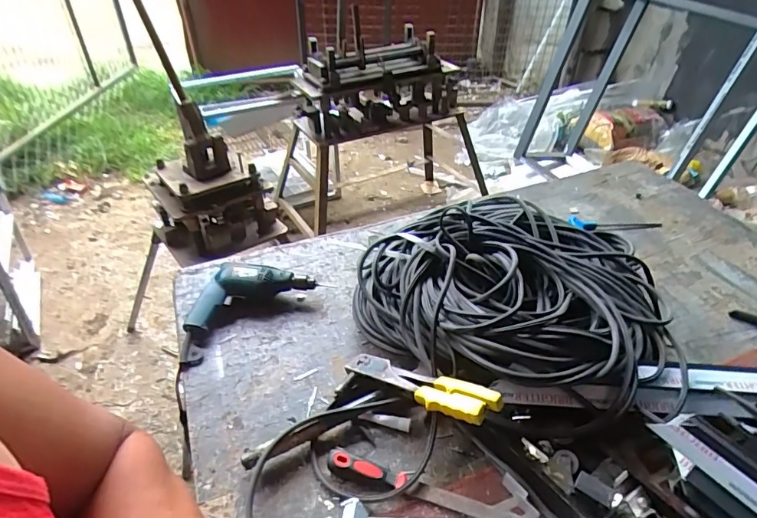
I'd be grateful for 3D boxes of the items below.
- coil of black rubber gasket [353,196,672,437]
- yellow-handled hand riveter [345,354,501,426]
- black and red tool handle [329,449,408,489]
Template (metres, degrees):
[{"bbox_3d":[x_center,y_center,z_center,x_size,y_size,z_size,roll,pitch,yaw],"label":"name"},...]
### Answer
[{"bbox_3d":[0.223,0.053,0.786,0.400,0.149,0.436,1,39,-1],"label":"coil of black rubber gasket"},{"bbox_3d":[0.053,0.179,0.678,0.250,0.028,0.048,8,37,42],"label":"yellow-handled hand riveter"},{"bbox_3d":[-0.015,0.278,0.632,0.105,0.024,0.022,12,41,13],"label":"black and red tool handle"}]

